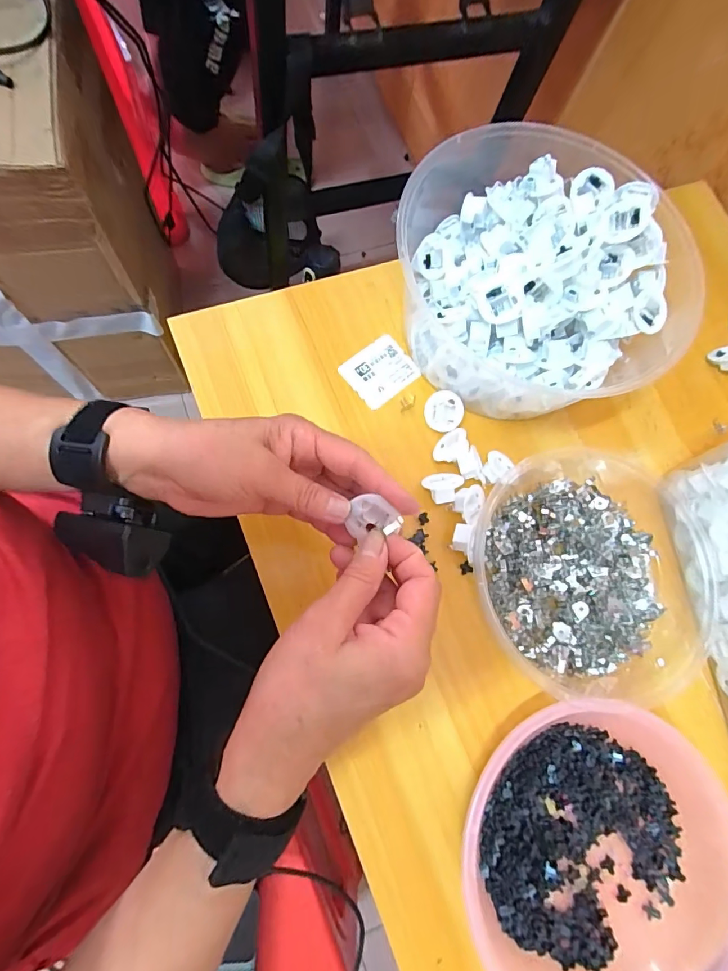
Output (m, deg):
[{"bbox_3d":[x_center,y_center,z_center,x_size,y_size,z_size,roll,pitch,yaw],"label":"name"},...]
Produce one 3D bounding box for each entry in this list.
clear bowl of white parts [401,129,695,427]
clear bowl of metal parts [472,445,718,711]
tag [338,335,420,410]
[{"bbox_3d":[0.146,-0.171,0.368,0.215,0.079,0.208,2,76,-6],"label":"clear bowl of white parts"},{"bbox_3d":[0.184,0.064,0.352,0.186,0.053,0.183,2,76,-6],"label":"clear bowl of metal parts"},{"bbox_3d":[0.015,-0.100,0.394,0.061,0.004,0.049,-39,88,-16],"label":"tag"}]

